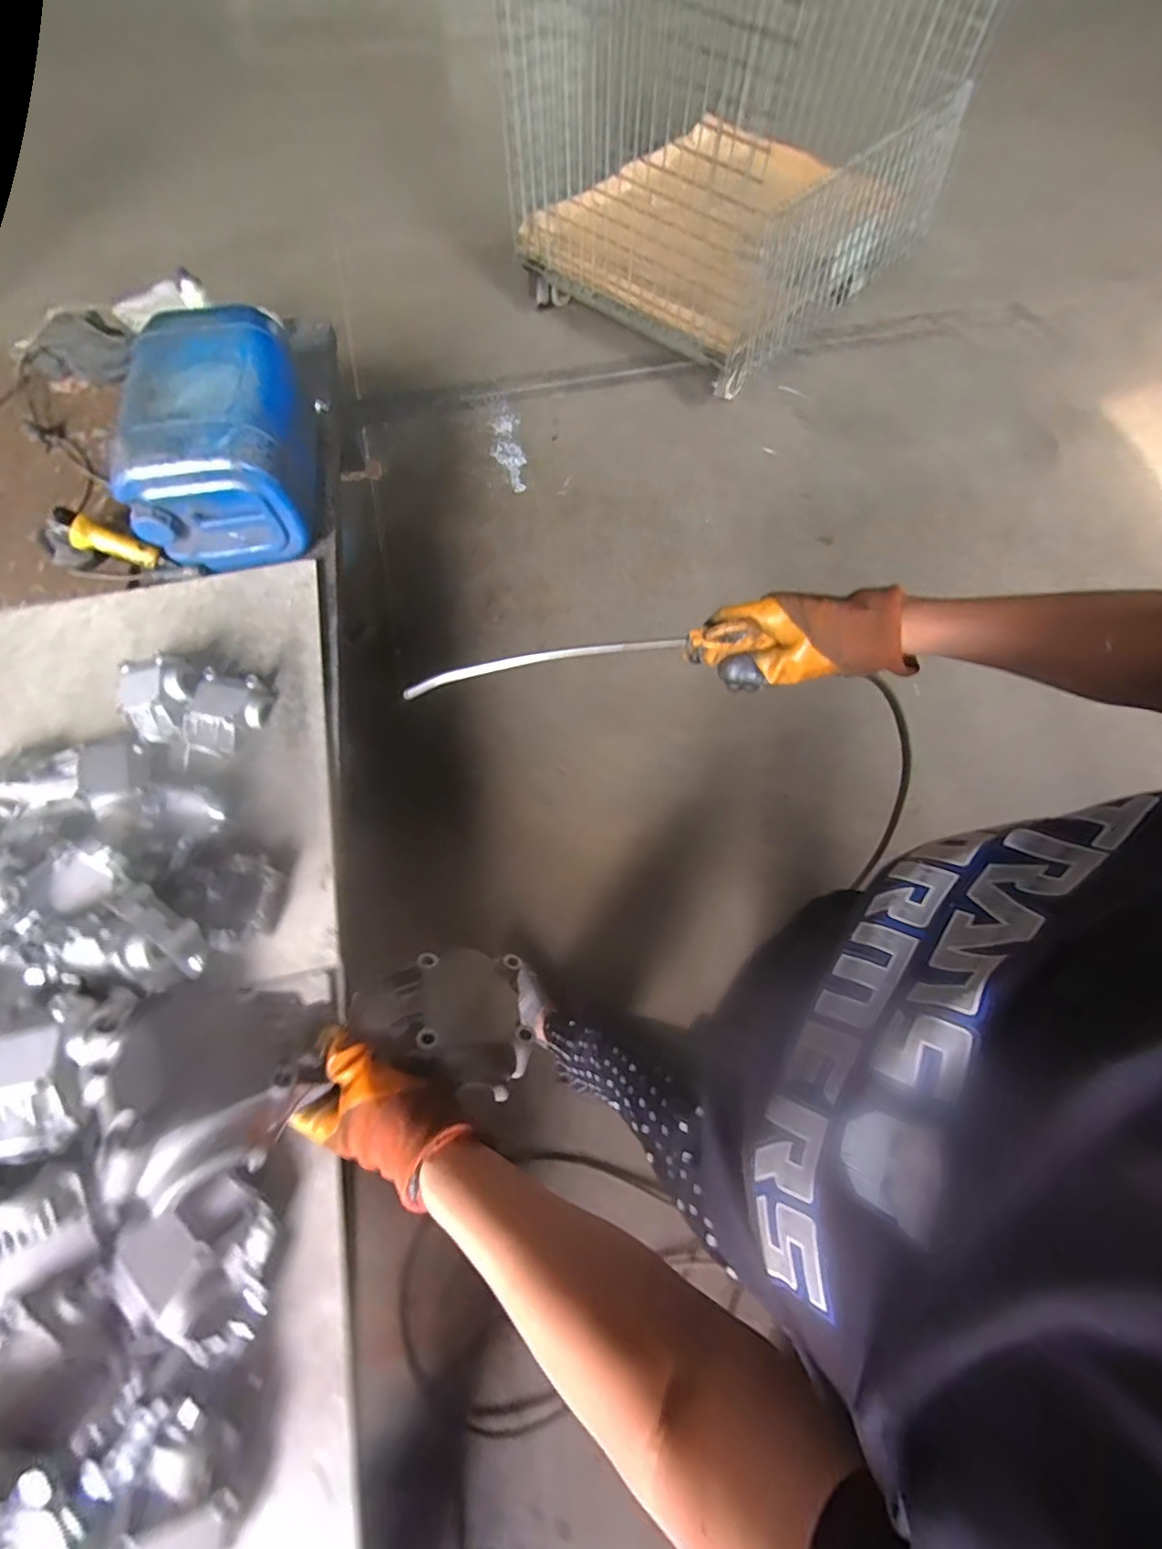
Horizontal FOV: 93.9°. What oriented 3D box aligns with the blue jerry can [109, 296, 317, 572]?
[{"bbox_3d":[-0.703,-0.662,1.075,0.295,0.243,0.422,-8,68,-4],"label":"blue jerry can"}]

